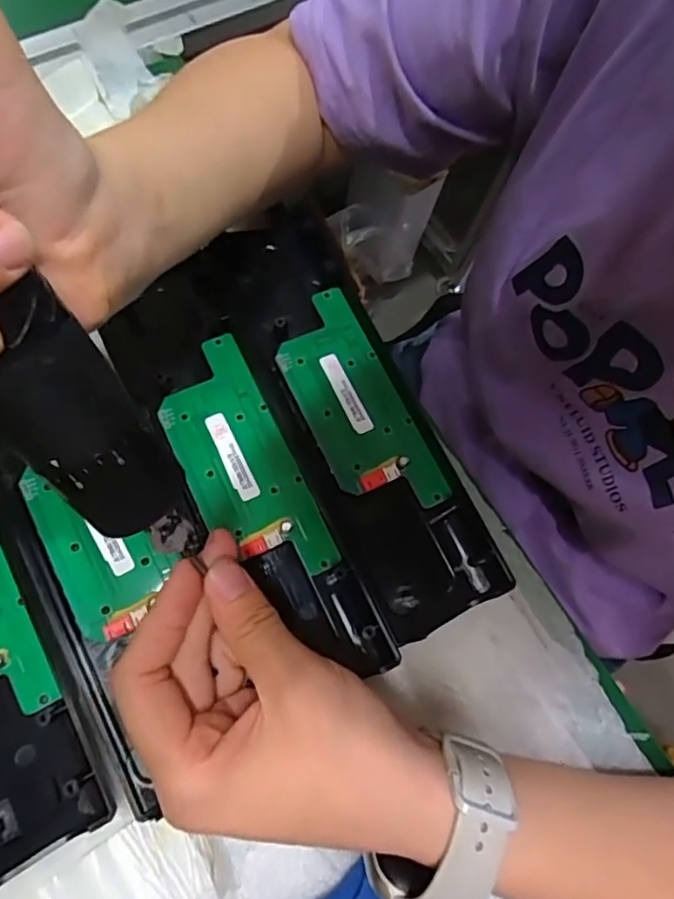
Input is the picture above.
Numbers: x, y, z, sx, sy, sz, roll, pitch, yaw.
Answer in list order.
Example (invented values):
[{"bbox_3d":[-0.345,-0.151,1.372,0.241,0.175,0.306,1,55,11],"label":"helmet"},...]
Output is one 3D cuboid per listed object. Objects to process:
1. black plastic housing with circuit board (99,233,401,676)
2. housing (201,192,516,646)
[{"bbox_3d":[-0.051,0.004,0.294,0.077,0.021,0.237,-20,77,-12],"label":"black plastic housing with circuit board"},{"bbox_3d":[0.008,-0.027,0.318,0.071,0.019,0.250,-25,78,-13],"label":"housing"}]

